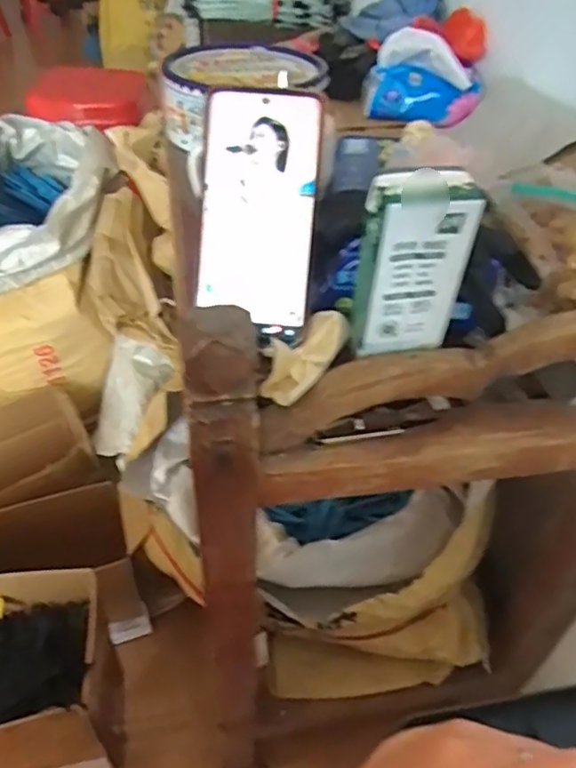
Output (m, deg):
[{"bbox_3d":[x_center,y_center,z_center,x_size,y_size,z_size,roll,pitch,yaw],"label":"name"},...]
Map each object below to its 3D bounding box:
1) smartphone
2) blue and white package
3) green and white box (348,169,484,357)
[{"bbox_3d":[-0.020,-0.109,0.398,0.074,0.153,0.012,2,14,0],"label":"smartphone"},{"bbox_3d":[0.166,-0.373,0.742,0.141,0.086,0.055,9,42,7],"label":"blue and white package"},{"bbox_3d":[0.076,-0.069,0.371,0.061,0.116,0.029,4,42,1],"label":"green and white box"}]

